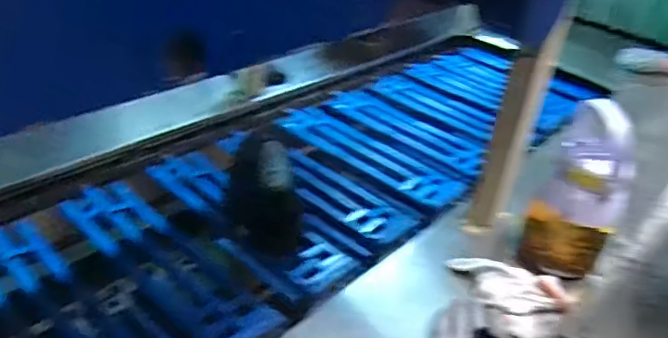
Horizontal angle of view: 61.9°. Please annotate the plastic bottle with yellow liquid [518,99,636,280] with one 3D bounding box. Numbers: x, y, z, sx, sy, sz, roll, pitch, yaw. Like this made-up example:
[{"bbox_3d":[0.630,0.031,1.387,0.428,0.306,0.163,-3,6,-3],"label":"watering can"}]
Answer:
[{"bbox_3d":[0.313,0.029,0.706,0.105,0.225,0.090,22,35,23],"label":"plastic bottle with yellow liquid"}]

